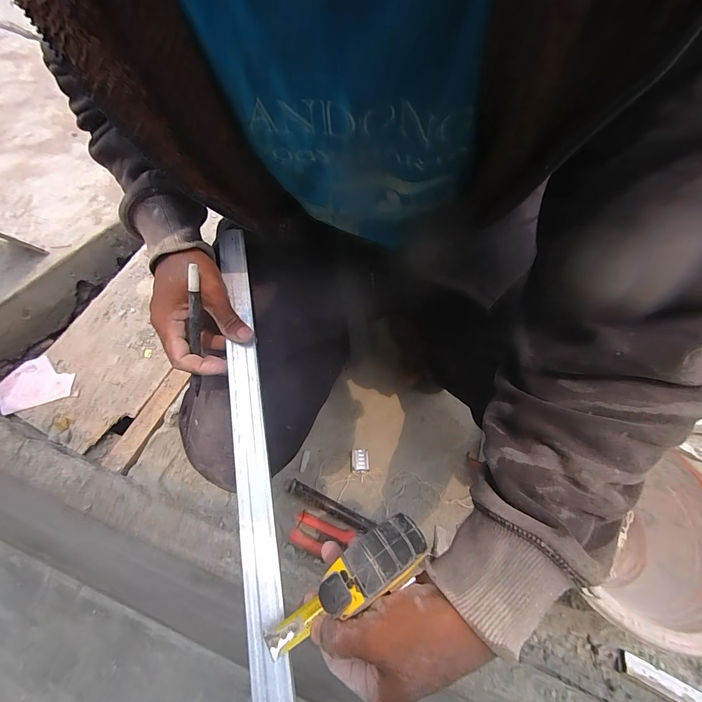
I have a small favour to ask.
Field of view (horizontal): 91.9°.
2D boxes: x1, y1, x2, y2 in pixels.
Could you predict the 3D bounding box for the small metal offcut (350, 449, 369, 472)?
[{"bbox_3d":[0.014,0.183,0.564,0.028,0.031,0.034,1,63,-4],"label":"small metal offcut"}]

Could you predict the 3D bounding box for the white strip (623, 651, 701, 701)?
[{"bbox_3d":[0.463,0.464,0.446,0.196,0.012,0.026,26,64,9],"label":"white strip"}]

